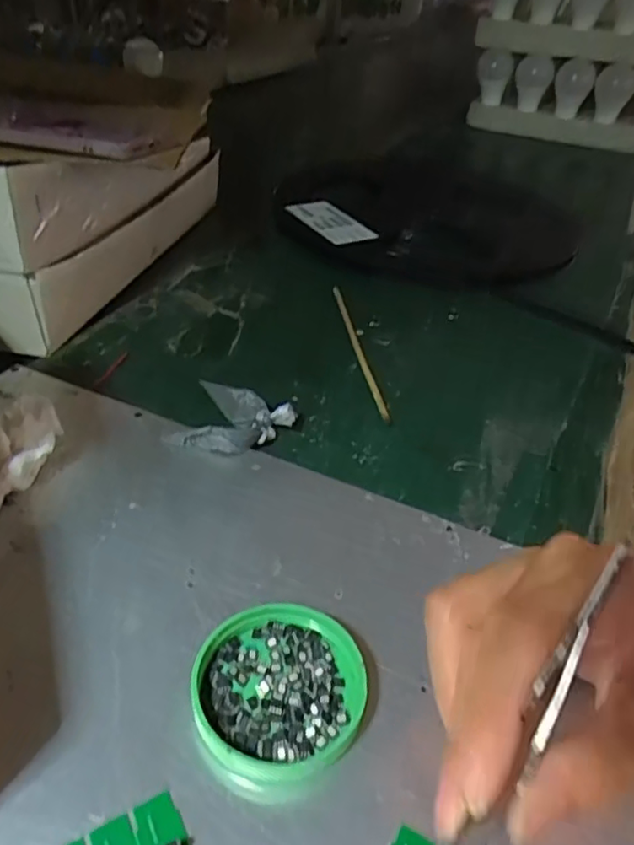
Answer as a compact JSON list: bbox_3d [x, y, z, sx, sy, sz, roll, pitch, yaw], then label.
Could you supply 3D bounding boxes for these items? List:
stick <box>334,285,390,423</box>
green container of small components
[{"bbox_3d":[0.031,-0.057,0.458,0.007,0.005,0.181,-2,38,-10],"label":"stick"},{"bbox_3d":[-0.015,0.100,0.233,0.061,0.014,0.064,3,38,-3],"label":"green container of small components"}]

